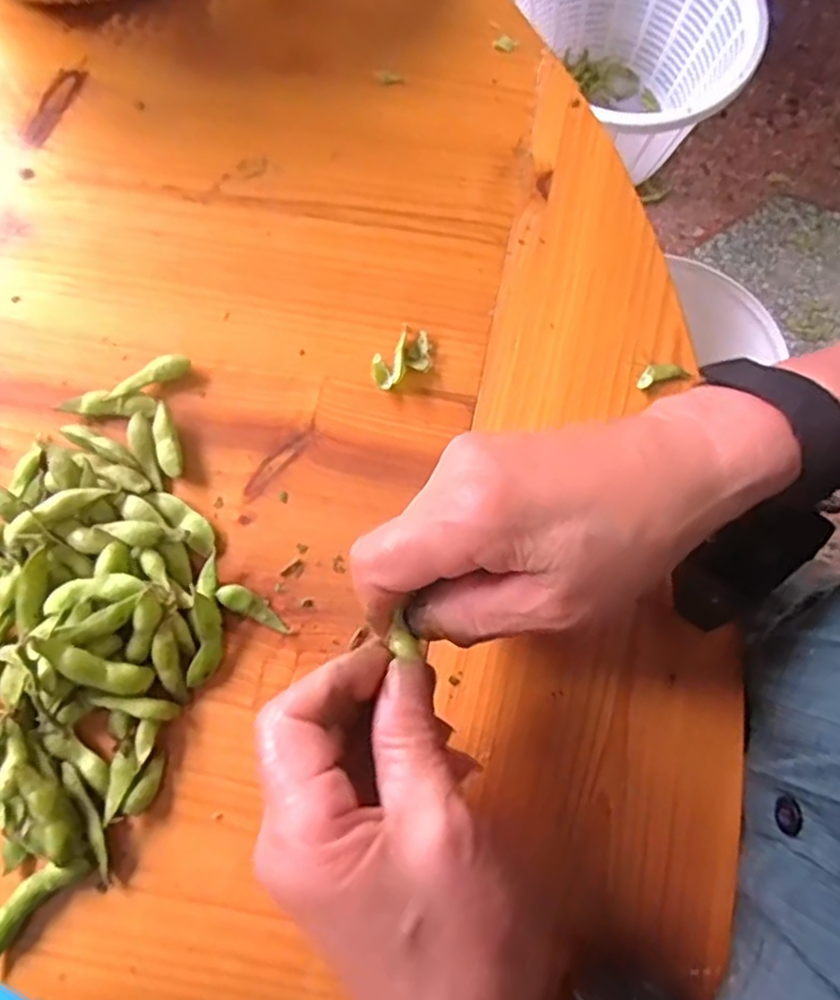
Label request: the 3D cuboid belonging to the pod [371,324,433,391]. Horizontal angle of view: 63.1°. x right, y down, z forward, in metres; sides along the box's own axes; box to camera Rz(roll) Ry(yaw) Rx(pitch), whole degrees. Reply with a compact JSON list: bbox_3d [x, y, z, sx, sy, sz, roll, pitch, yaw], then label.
[{"bbox_3d":[-0.009,-0.069,0.326,0.031,0.004,0.024,-26,77,-5],"label":"pod"}]

